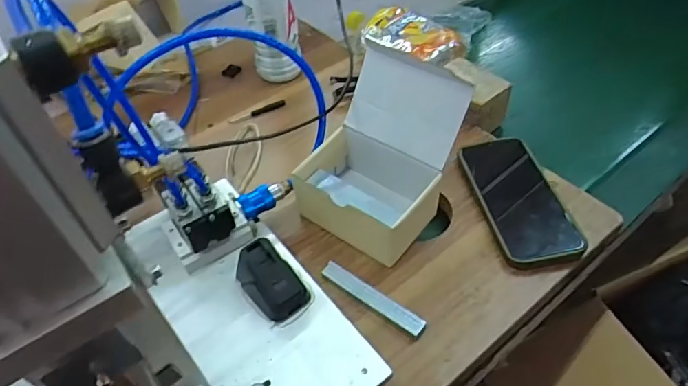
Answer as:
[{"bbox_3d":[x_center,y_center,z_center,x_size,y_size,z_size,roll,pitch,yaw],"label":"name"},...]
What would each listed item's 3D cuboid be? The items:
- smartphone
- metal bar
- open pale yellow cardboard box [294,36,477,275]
[{"bbox_3d":[0.182,0.003,0.517,0.080,0.015,0.170,-8,48,-4],"label":"smartphone"},{"bbox_3d":[0.026,0.096,0.447,0.107,0.011,0.017,30,56,27],"label":"metal bar"},{"bbox_3d":[0.037,-0.038,0.479,0.124,0.135,0.134,30,56,27],"label":"open pale yellow cardboard box"}]

